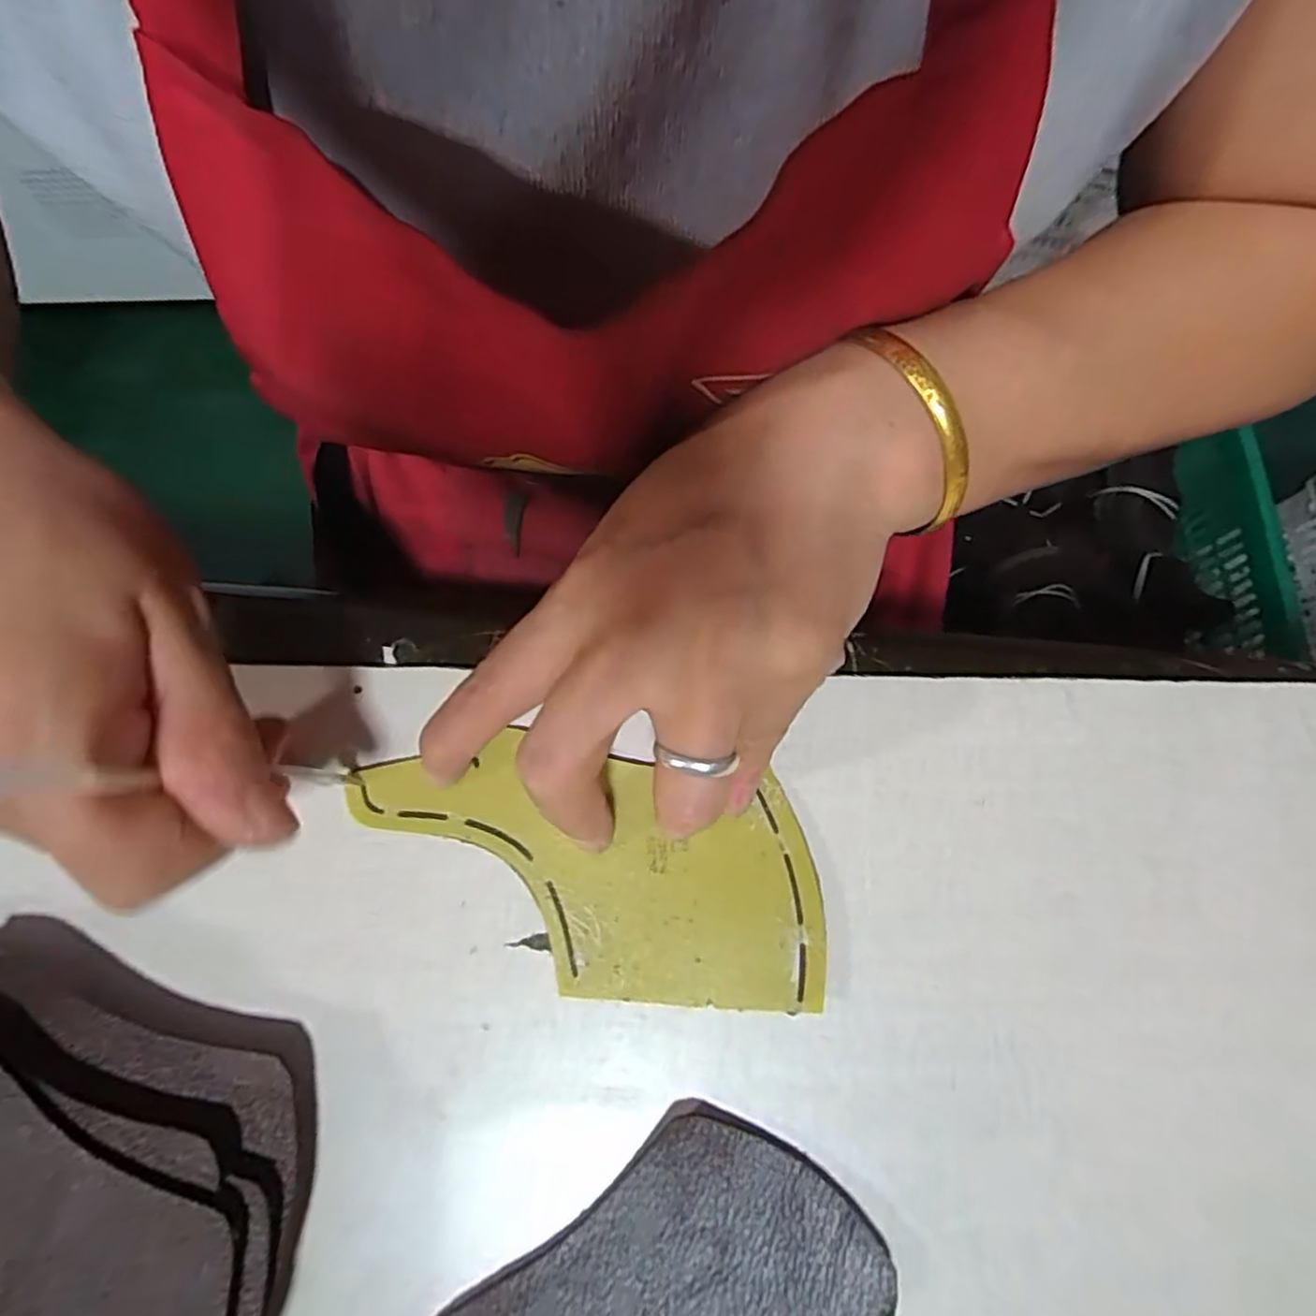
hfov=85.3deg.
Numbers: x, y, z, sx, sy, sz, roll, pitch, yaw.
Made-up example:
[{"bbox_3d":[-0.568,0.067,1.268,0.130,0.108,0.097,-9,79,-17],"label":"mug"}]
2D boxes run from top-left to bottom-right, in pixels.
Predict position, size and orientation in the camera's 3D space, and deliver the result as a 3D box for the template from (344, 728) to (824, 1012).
[{"bbox_3d":[-0.021,0.062,0.221,0.150,0.004,0.069,18,75,4],"label":"template"}]

